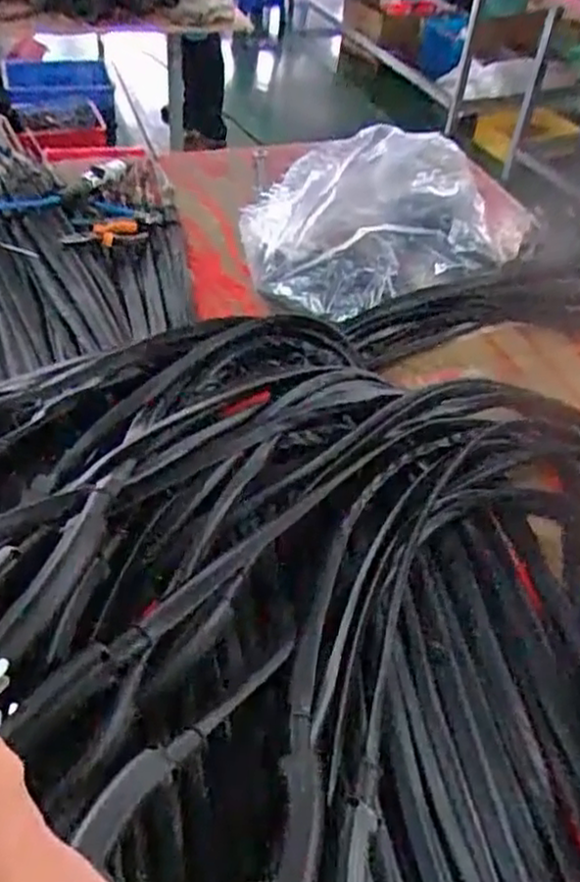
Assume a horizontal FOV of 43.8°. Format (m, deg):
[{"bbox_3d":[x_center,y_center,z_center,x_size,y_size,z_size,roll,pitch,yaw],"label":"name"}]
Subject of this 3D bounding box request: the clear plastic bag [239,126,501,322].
[{"bbox_3d":[0.135,-0.348,1.151,0.410,0.154,0.281,-15,48,-20],"label":"clear plastic bag"}]

